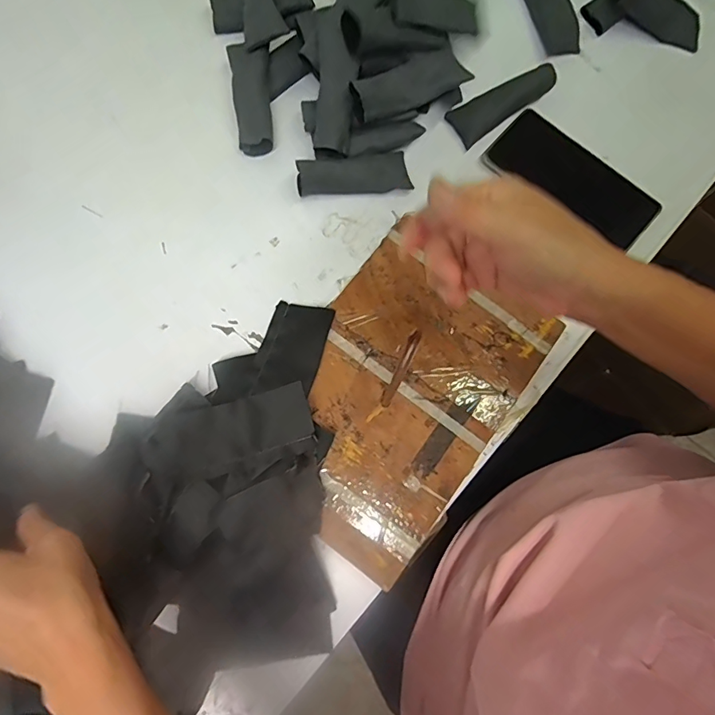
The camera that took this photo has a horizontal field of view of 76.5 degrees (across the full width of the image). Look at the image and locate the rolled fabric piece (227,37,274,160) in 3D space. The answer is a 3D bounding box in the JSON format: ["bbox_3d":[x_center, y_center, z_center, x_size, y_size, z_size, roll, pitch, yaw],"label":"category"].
[{"bbox_3d":[-0.101,-0.246,0.429,0.038,0.028,0.103,-4,79,-1],"label":"rolled fabric piece"}]

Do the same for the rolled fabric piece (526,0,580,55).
[{"bbox_3d":[0.199,-0.363,0.465,0.032,0.025,0.105,-19,80,-4],"label":"rolled fabric piece"}]

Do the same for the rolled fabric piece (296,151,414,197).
[{"bbox_3d":[-0.004,-0.171,0.425,0.103,0.015,0.035,-8,79,-2],"label":"rolled fabric piece"}]

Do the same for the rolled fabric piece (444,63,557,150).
[{"bbox_3d":[0.141,-0.247,0.440,0.102,0.013,0.039,-29,80,7],"label":"rolled fabric piece"}]

